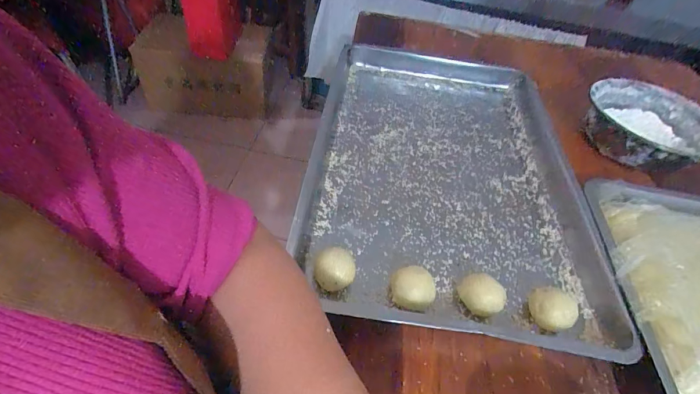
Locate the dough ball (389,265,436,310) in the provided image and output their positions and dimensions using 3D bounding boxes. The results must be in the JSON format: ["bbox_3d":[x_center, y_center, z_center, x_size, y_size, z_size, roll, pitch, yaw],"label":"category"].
[{"bbox_3d":[0.071,0.104,0.402,0.051,0.035,0.046,19,47,7],"label":"dough ball"}]

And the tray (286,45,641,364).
[{"bbox_3d":[0.146,-0.069,0.566,0.397,0.054,0.587,7,48,2],"label":"tray"}]

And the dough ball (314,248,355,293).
[{"bbox_3d":[-0.017,0.087,0.405,0.043,0.047,0.046,5,47,-6],"label":"dough ball"}]

